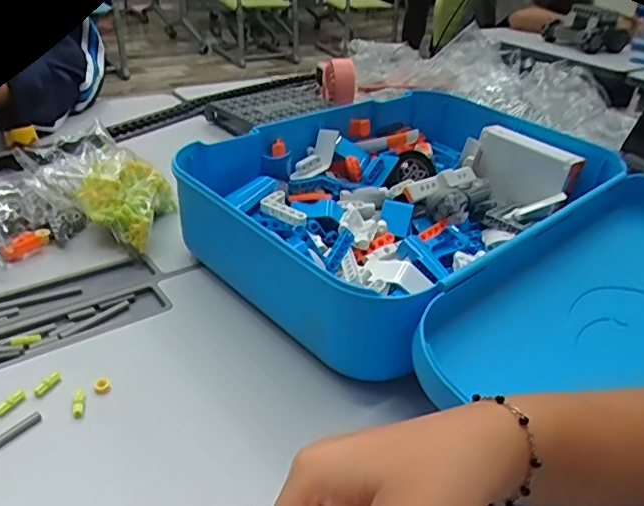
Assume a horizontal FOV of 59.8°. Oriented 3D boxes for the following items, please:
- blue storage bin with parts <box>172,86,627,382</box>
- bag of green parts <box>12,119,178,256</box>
[{"bbox_3d":[0.073,-0.049,0.555,0.387,0.110,0.263,-24,45,-37],"label":"blue storage bin with parts"},{"bbox_3d":[-0.208,-0.063,0.542,0.105,0.088,0.101,8,34,2],"label":"bag of green parts"}]

